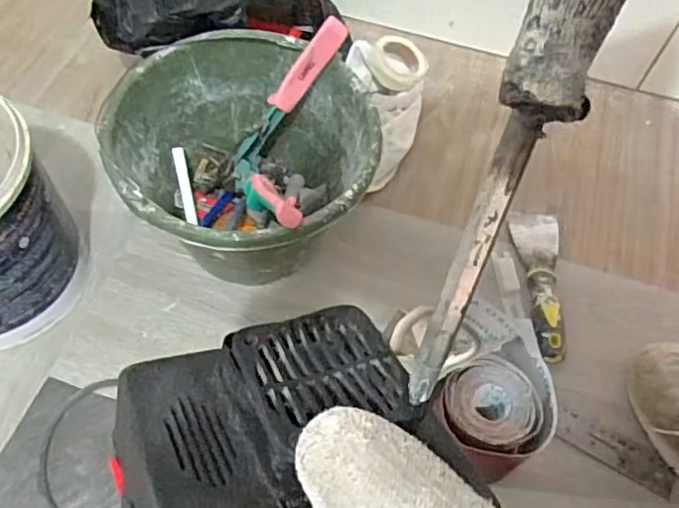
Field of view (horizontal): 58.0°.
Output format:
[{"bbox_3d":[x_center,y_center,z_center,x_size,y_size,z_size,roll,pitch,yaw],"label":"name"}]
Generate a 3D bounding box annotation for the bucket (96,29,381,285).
[{"bbox_3d":[-0.094,-0.075,0.629,0.237,0.176,0.245,2,58,-3],"label":"bucket"}]

